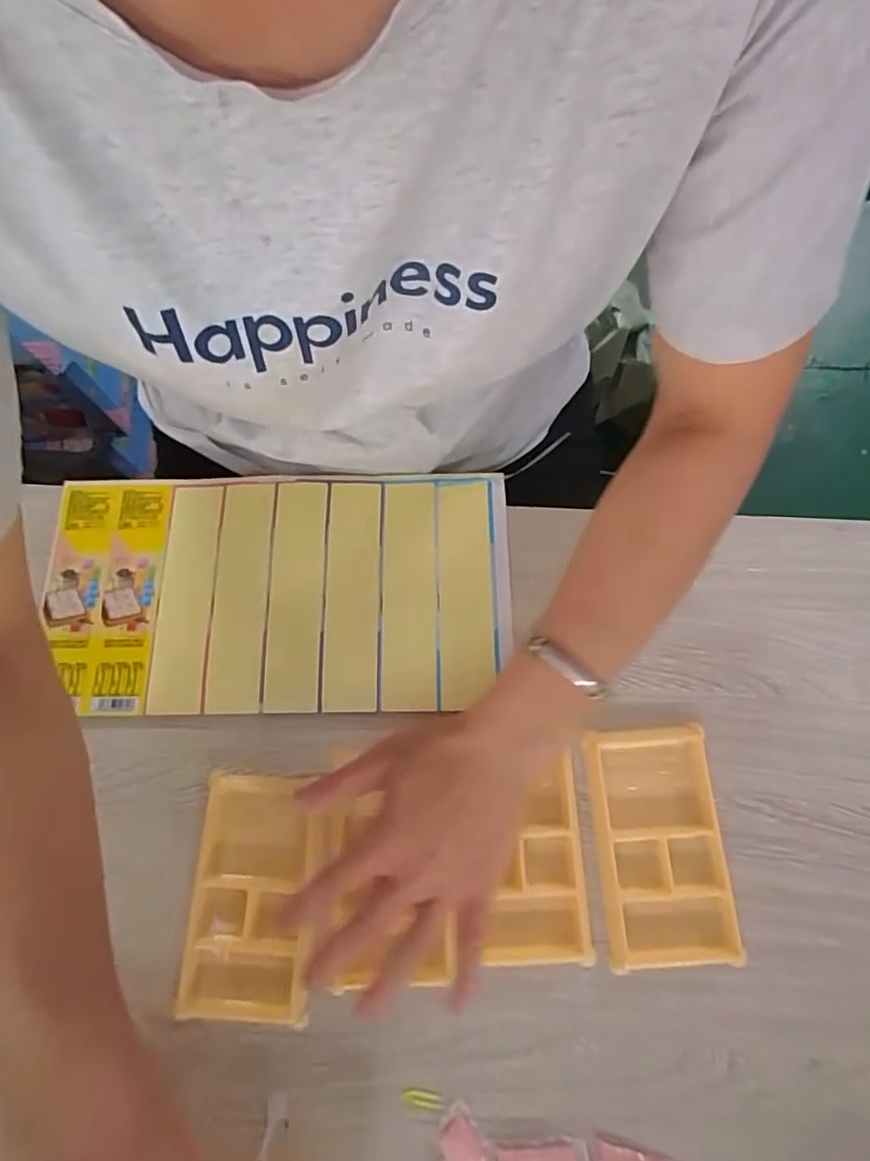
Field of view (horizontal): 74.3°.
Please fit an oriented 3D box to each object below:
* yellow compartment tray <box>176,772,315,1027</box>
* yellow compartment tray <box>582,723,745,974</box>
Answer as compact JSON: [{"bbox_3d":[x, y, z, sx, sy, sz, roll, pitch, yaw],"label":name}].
[{"bbox_3d":[-0.114,0.193,0.355,0.071,0.012,0.135,0,75,1],"label":"yellow compartment tray"},{"bbox_3d":[0.136,0.160,0.352,0.074,0.011,0.132,-3,75,0],"label":"yellow compartment tray"}]

